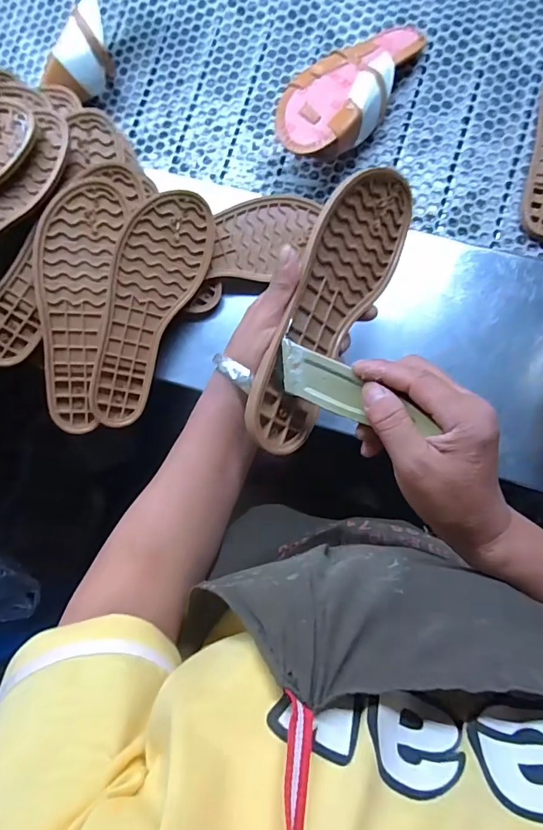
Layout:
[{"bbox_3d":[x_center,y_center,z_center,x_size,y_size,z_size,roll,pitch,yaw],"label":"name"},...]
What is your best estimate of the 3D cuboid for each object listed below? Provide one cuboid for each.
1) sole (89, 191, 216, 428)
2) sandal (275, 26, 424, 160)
[{"bbox_3d":[-0.137,-0.111,0.478,0.084,0.016,0.249,23,95,-25],"label":"sole"},{"bbox_3d":[0.088,-0.362,0.505,0.095,0.060,0.226,40,86,8],"label":"sandal"}]

